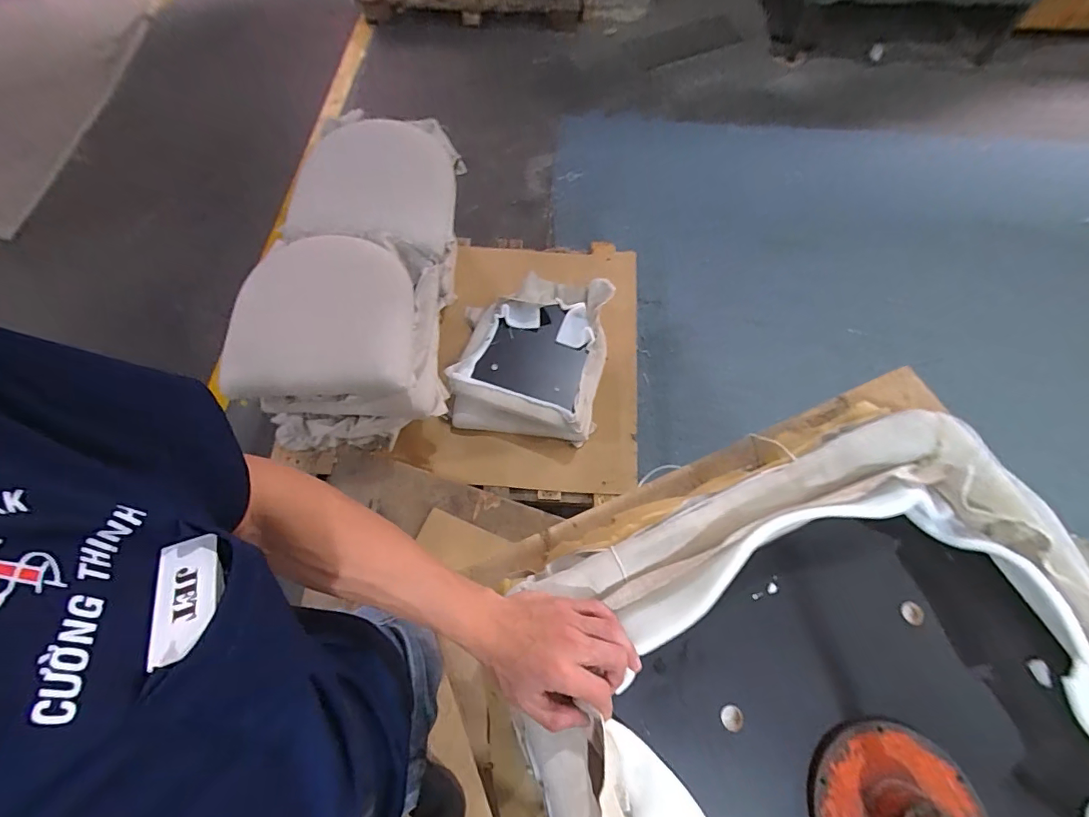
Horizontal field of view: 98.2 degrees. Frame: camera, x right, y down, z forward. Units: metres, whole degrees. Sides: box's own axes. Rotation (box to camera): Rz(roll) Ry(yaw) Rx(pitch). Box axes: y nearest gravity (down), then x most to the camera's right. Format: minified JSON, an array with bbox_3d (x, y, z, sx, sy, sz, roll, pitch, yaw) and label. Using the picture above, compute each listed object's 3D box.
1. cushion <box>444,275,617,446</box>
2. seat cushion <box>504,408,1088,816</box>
[{"bbox_3d":[-0.053,-0.182,1.599,0.498,0.182,0.543,9,67,3],"label":"cushion"},{"bbox_3d":[0.306,0.332,0.394,0.560,0.098,0.580,-21,69,-9],"label":"seat cushion"}]

